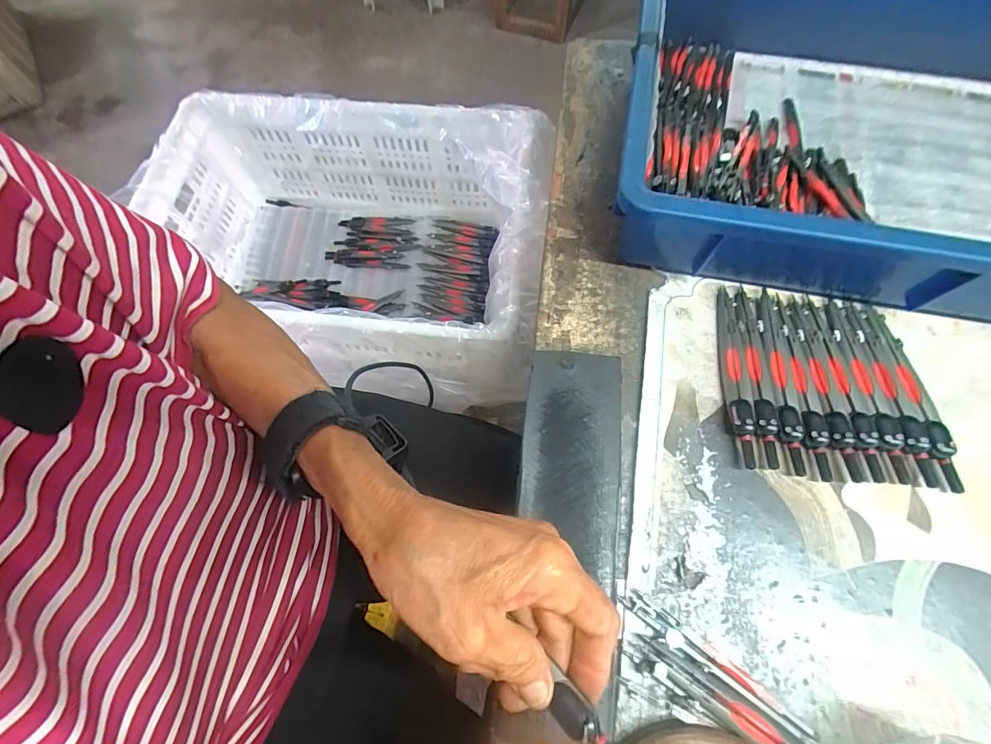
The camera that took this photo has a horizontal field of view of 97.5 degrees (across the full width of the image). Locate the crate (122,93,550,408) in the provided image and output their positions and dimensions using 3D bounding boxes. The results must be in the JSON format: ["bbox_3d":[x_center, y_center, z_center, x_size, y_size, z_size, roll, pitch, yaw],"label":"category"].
[{"bbox_3d":[-0.184,-0.170,0.614,0.497,0.210,0.361,7,68,4],"label":"crate"}]

